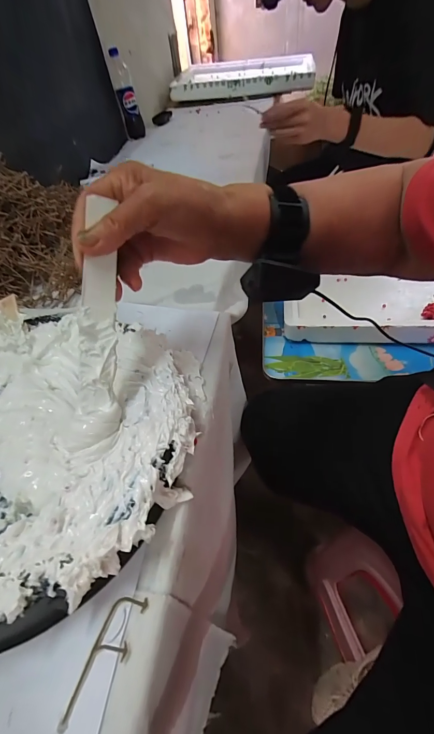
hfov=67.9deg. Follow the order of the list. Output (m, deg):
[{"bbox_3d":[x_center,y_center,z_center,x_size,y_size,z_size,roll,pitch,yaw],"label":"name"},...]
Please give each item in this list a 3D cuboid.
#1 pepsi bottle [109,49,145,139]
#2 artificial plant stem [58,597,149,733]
[{"bbox_3d":[-0.289,-0.872,1.048,0.068,0.216,0.070,-16,48,-6],"label":"pepsi bottle"},{"bbox_3d":[-0.064,0.168,0.186,0.022,0.004,0.065,12,49,18],"label":"artificial plant stem"}]

